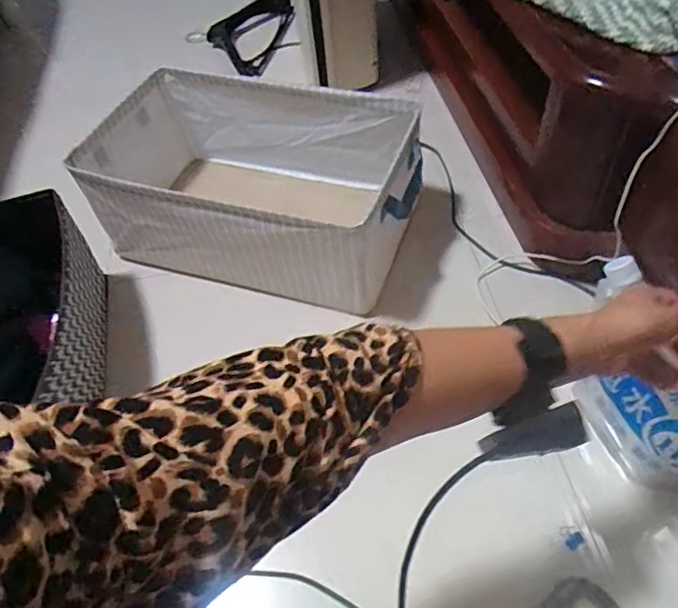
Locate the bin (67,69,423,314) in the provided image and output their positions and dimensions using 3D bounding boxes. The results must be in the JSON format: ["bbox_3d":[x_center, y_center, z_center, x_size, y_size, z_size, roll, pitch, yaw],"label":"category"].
[{"bbox_3d":[-0.132,-0.188,0.885,0.505,0.195,0.298,11,57,12],"label":"bin"}]

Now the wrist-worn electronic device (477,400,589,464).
[{"bbox_3d":[0.134,0.092,0.383,0.072,0.017,0.025,-15,55,-6],"label":"wrist-worn electronic device"}]

